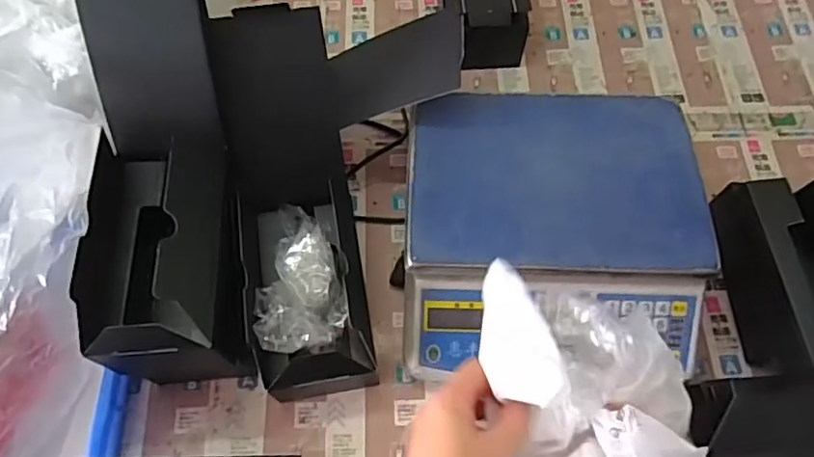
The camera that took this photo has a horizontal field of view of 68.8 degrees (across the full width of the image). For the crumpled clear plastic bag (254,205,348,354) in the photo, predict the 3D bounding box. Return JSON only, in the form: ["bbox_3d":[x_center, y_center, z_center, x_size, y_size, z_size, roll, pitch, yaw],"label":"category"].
[{"bbox_3d":[-0.093,0.038,0.526,0.072,0.057,0.138,-4,66,-1],"label":"crumpled clear plastic bag"}]

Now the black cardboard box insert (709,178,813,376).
[{"bbox_3d":[0.380,0.049,0.572,0.105,0.117,0.183,-3,65,-2],"label":"black cardboard box insert"}]

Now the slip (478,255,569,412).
[{"bbox_3d":[0.060,0.064,0.348,0.046,0.007,0.080,-32,72,27],"label":"slip"}]

